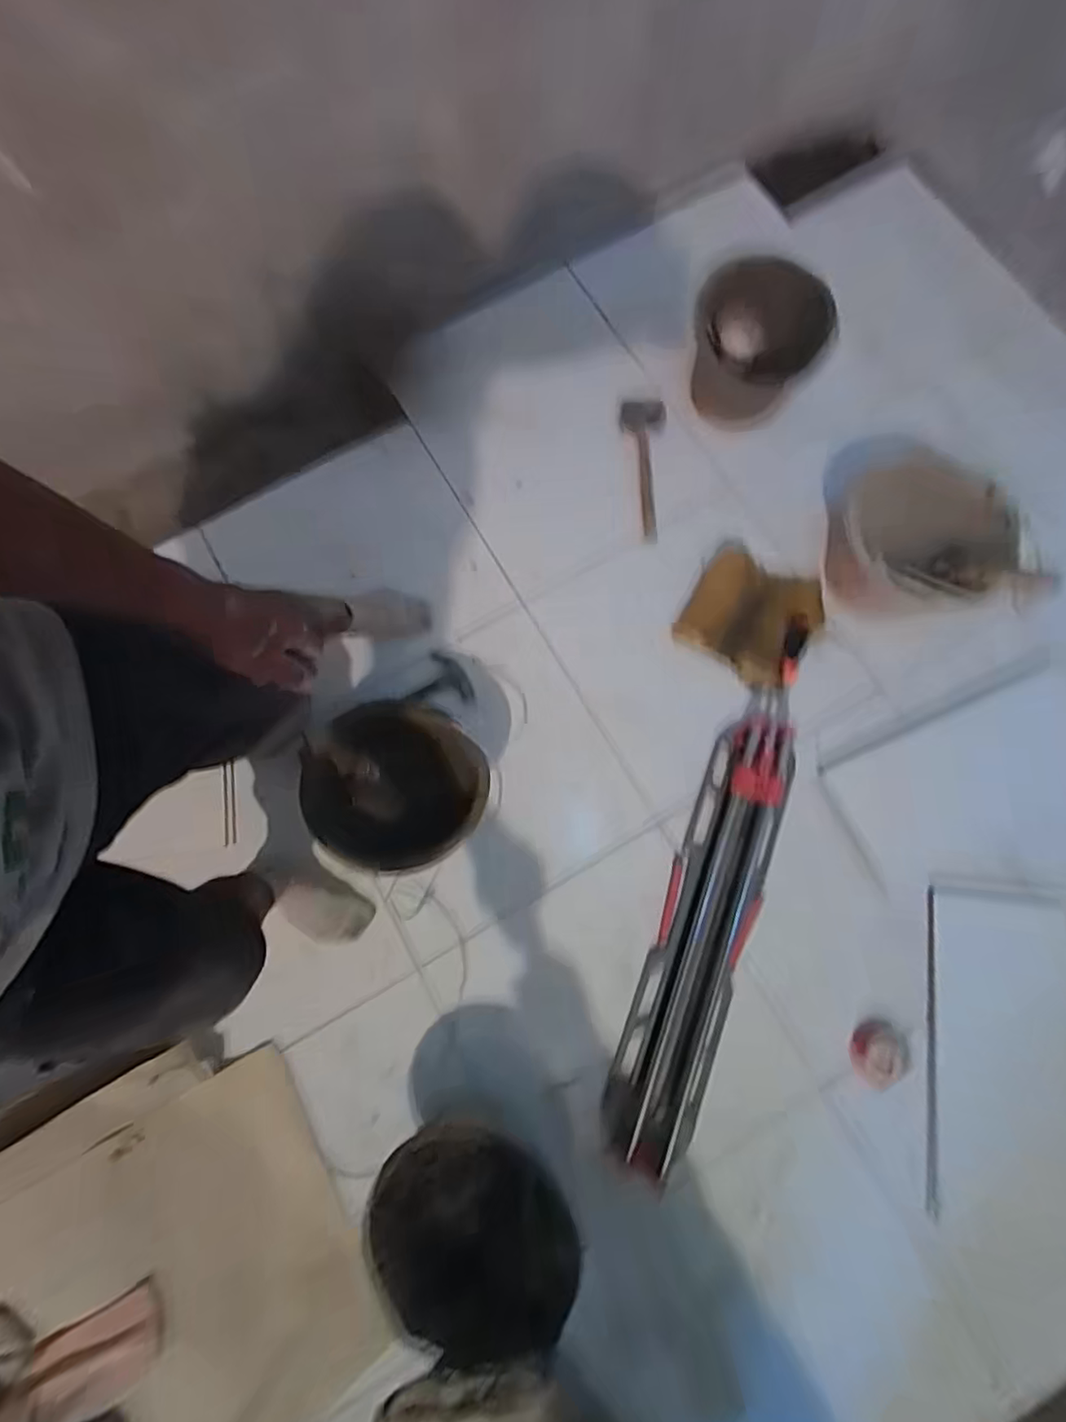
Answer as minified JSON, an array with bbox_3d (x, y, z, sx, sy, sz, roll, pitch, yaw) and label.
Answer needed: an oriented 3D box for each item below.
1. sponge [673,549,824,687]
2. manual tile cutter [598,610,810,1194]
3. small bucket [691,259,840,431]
[{"bbox_3d":[0.424,-0.188,1.124,0.241,0.066,0.242,30,79,6],"label":"sponge"},{"bbox_3d":[0.328,0.284,1.033,0.150,0.093,0.943,22,81,5],"label":"manual tile cutter"},{"bbox_3d":[0.427,-0.707,1.150,0.238,0.226,0.202,21,81,5],"label":"small bucket"}]

